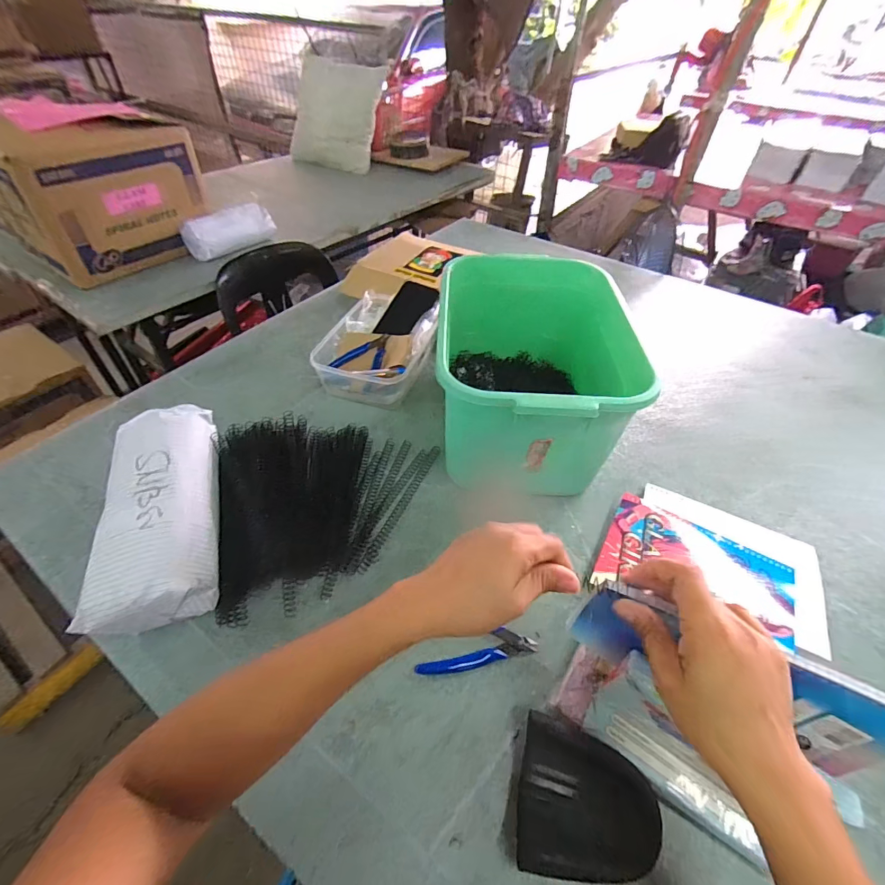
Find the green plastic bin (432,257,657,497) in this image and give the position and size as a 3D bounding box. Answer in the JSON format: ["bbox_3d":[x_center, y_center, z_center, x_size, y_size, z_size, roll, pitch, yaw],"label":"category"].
[{"bbox_3d":[0.127,-0.104,0.601,0.255,0.198,0.374,5,47,2],"label":"green plastic bin"}]

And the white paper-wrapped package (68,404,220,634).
[{"bbox_3d":[-0.319,0.075,0.482,0.113,0.092,0.259,-13,49,-13],"label":"white paper-wrapped package"}]

